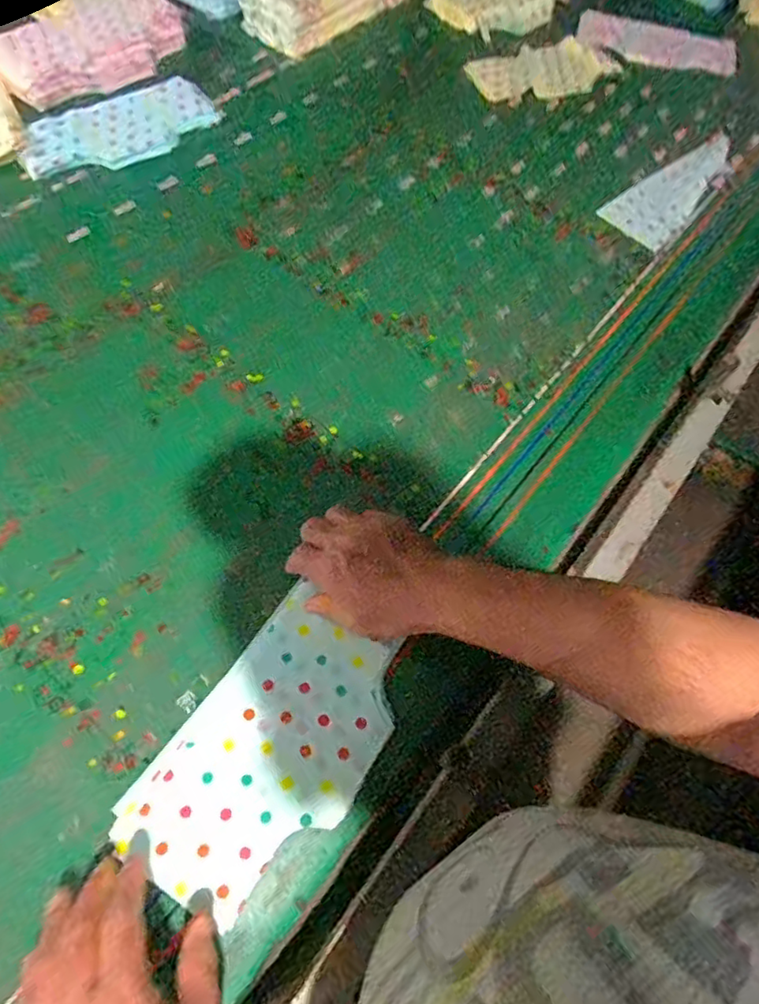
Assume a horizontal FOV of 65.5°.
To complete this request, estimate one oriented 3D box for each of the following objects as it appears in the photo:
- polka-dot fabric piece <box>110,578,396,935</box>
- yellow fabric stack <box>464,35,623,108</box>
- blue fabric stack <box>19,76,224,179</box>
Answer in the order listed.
[{"bbox_3d":[-0.087,0.205,0.491,0.146,0.008,0.234,31,63,15],"label":"polka-dot fabric piece"},{"bbox_3d":[0.304,-0.761,1.041,0.262,0.020,0.163,-31,66,-18],"label":"yellow fabric stack"},{"bbox_3d":[-0.381,-0.554,0.878,0.294,0.026,0.148,-36,67,-20],"label":"blue fabric stack"}]

